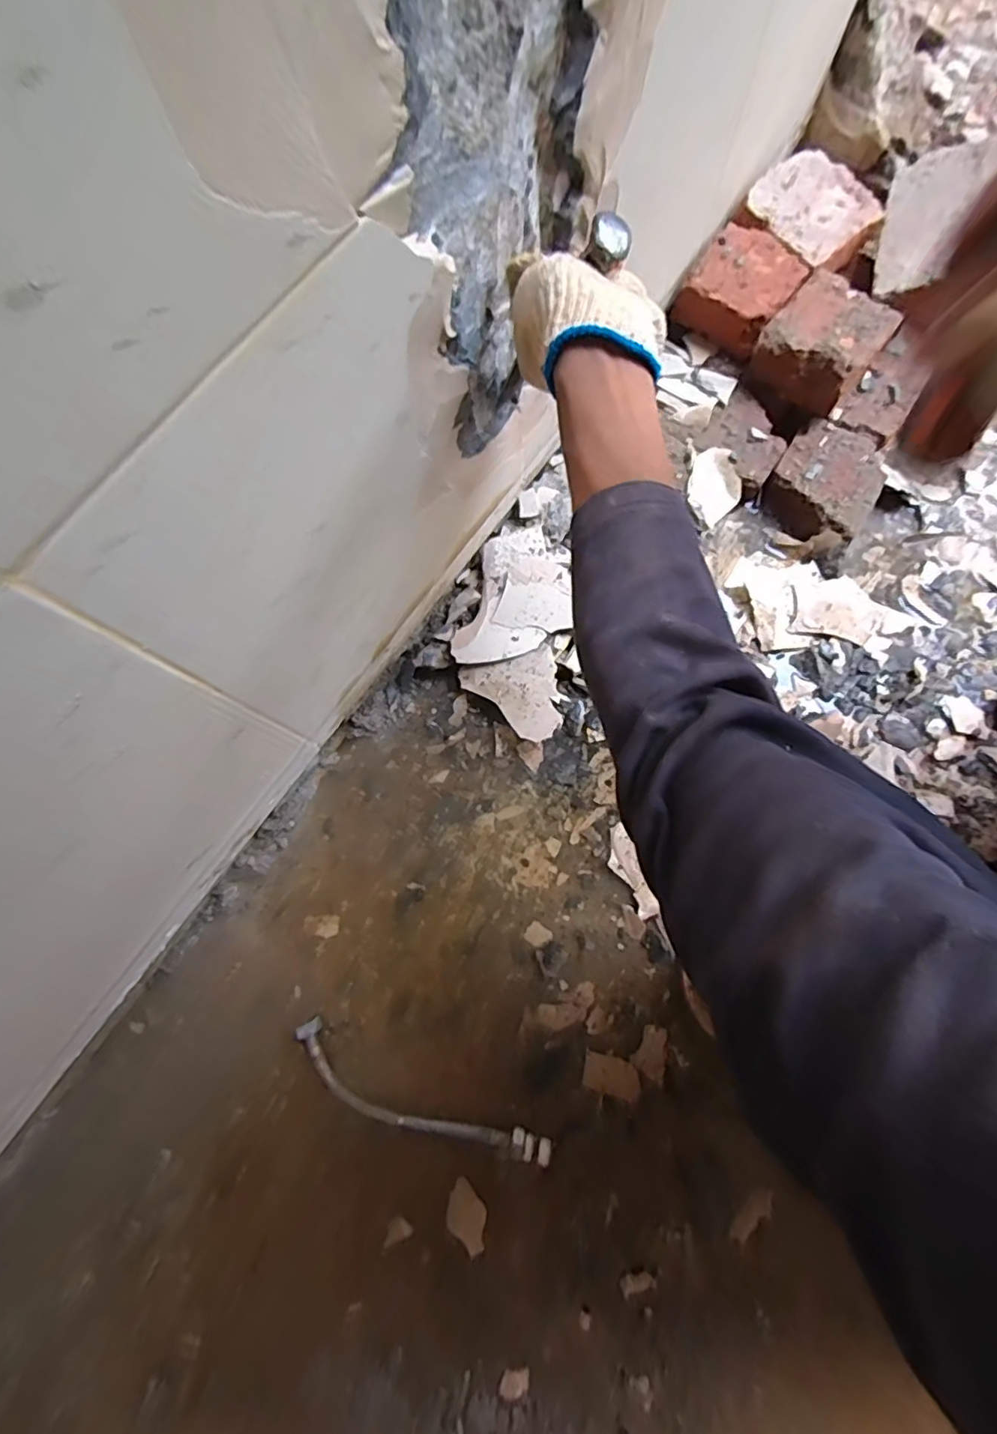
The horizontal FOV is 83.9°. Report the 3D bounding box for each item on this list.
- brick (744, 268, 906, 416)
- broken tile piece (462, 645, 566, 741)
[{"bbox_3d":[0.342,-0.392,0.595,0.108,0.071,0.107,36,79,9],"label":"brick"},{"bbox_3d":[0.017,-0.018,0.556,0.094,0.004,0.091,-16,74,5],"label":"broken tile piece"}]

